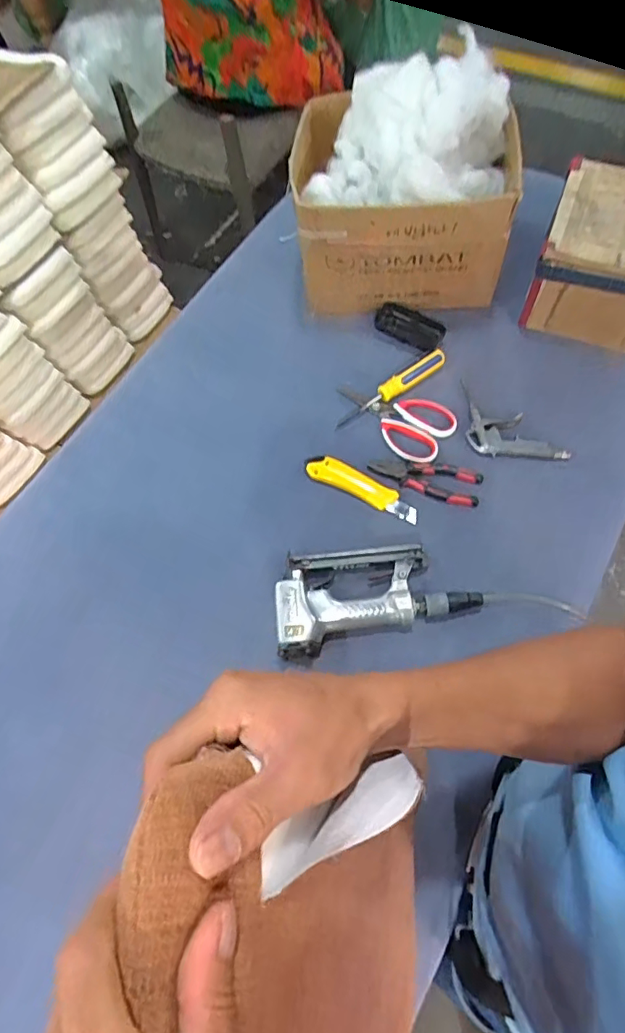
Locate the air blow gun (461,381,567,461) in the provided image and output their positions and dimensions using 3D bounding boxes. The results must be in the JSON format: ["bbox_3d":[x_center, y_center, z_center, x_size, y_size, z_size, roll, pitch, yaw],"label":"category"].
[{"bbox_3d":[0.268,-0.115,0.750,0.174,0.024,0.075,36,70,16],"label":"air blow gun"}]

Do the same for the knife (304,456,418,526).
[{"bbox_3d":[0.069,-0.041,0.739,0.168,0.024,0.037,26,68,12],"label":"knife"}]

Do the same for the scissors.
[{"bbox_3d":[0.119,-0.150,0.776,0.172,0.020,0.093,36,70,16],"label":"scissors"}]

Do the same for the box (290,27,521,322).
[{"bbox_3d":[0.134,-0.484,0.821,0.309,0.230,0.282,-1,65,3],"label":"box"}]

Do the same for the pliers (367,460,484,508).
[{"bbox_3d":[0.153,-0.052,0.731,0.150,0.012,0.056,14,66,7],"label":"pliers"}]

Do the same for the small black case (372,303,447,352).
[{"bbox_3d":[0.153,-0.303,0.849,0.118,0.021,0.061,33,70,15],"label":"small black case"}]

